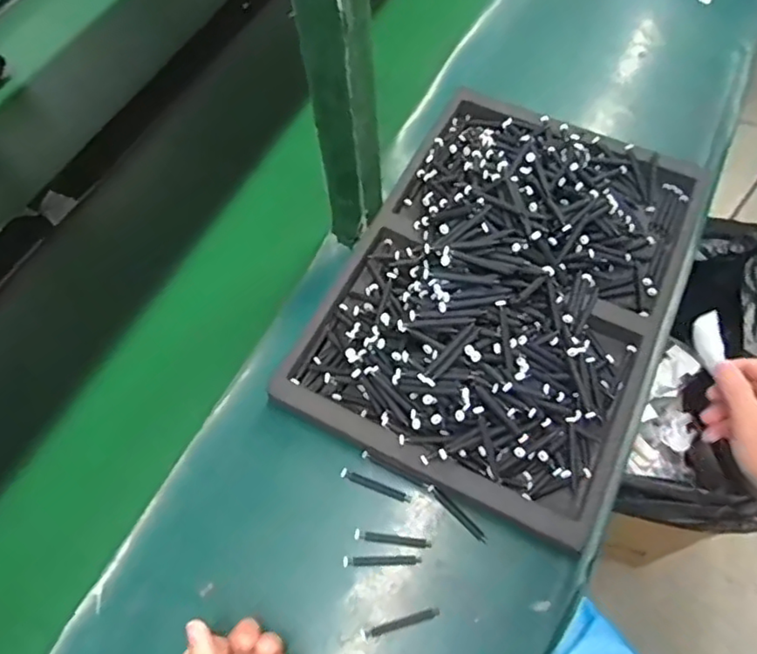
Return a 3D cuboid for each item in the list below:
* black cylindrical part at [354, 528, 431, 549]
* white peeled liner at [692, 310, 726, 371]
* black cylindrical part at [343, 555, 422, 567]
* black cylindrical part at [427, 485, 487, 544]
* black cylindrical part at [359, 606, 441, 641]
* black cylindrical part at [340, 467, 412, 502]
[{"bbox_3d":[0.012,0.179,0.511,0.064,0.006,0.008,6,61,6],"label":"black cylindrical part"},{"bbox_3d":[0.305,0.010,0.560,0.007,0.027,0.056,30,47,-15],"label":"white peeled liner"},{"bbox_3d":[0.003,0.194,0.503,0.064,0.006,0.008,-2,61,2],"label":"black cylindrical part"},{"bbox_3d":[0.067,0.160,0.520,0.008,0.008,0.063,-41,67,-18],"label":"black cylindrical part"},{"bbox_3d":[0.018,0.235,0.481,0.063,0.007,0.008,-16,61,-6],"label":"black cylindrical part"},{"bbox_3d":[-0.002,0.139,0.530,0.064,0.008,0.008,18,63,13],"label":"black cylindrical part"}]

